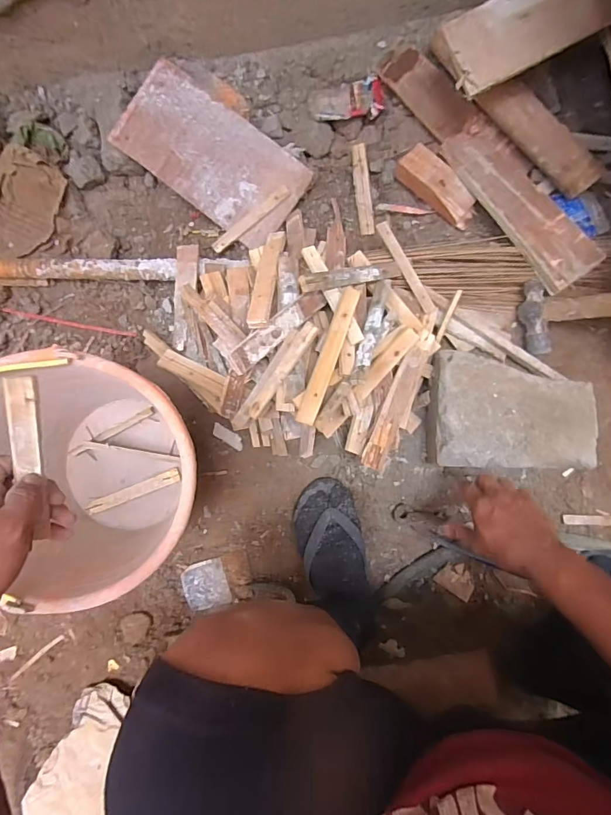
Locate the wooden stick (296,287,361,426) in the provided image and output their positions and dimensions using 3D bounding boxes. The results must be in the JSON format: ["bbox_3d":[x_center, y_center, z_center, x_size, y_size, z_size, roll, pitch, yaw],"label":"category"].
[{"bbox_3d":[0.031,-0.069,0.556,0.026,0.015,0.189,20,88,6],"label":"wooden stick"}]

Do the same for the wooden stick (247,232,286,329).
[{"bbox_3d":[-0.054,-0.197,0.597,0.030,0.019,0.252,2,47,2],"label":"wooden stick"}]

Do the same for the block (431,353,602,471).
[{"bbox_3d":[0.293,0.006,0.618,0.208,0.105,0.165,-1,85,5],"label":"block"}]

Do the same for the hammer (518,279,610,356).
[{"bbox_3d":[0.415,-0.129,0.535,0.048,0.285,0.097,15,89,-25],"label":"hammer"}]

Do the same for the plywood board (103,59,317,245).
[{"bbox_3d":[-0.154,-0.415,0.694,0.301,0.011,0.157,35,93,-5],"label":"plywood board"}]

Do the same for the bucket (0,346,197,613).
[{"bbox_3d":[-0.290,0.073,0.565,0.306,0.249,0.283,0,86,5],"label":"bucket"}]

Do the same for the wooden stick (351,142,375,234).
[{"bbox_3d":[0.099,-0.373,0.710,0.026,0.011,0.159,-6,85,5],"label":"wooden stick"}]

